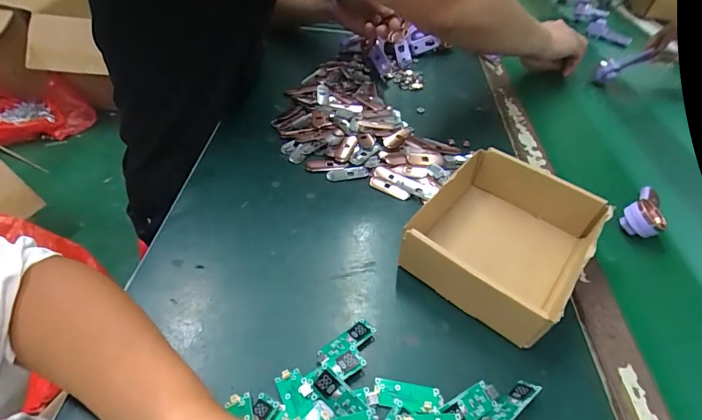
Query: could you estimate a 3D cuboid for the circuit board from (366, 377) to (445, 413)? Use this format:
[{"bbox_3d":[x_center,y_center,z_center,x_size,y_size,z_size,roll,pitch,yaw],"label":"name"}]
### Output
[{"bbox_3d":[0.040,0.136,0.281,0.052,0.005,0.020,7,45,2],"label":"circuit board"}]

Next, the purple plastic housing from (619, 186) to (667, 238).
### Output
[{"bbox_3d":[0.328,0.004,0.433,0.065,0.033,0.039,-28,81,-45],"label":"purple plastic housing"}]

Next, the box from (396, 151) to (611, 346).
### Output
[{"bbox_3d":[0.142,0.024,0.364,0.135,0.057,0.160,32,51,25],"label":"box"}]

